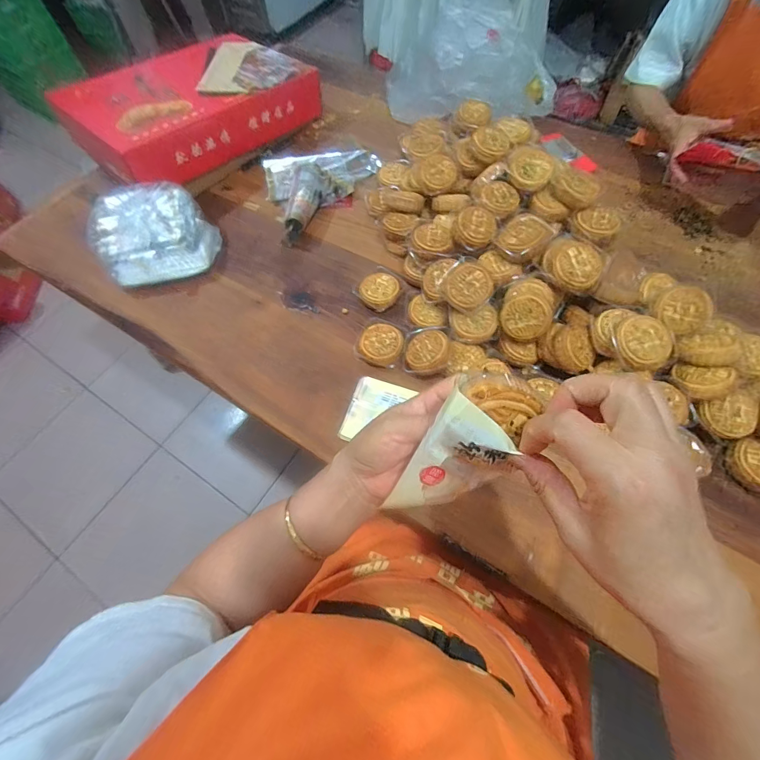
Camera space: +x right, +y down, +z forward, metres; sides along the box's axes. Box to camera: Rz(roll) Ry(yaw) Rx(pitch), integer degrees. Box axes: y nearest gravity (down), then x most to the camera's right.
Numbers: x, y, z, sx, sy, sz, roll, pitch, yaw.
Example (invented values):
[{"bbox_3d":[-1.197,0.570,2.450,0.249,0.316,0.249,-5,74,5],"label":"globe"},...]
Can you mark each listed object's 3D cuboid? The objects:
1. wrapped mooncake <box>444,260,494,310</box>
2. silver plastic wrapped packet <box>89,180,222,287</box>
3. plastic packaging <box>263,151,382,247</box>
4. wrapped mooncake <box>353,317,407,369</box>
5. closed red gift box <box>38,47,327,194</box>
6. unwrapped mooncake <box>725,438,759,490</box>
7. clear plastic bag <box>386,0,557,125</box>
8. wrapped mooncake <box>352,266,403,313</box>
[{"bbox_3d":[0.129,-0.135,0.533,0.066,0.021,0.065,-1,83,8],"label":"wrapped mooncake"},{"bbox_3d":[-0.415,-0.268,0.681,0.204,0.082,0.176,-13,64,-3],"label":"silver plastic wrapped packet"},{"bbox_3d":[-0.148,-0.426,0.763,0.192,0.046,0.306,35,71,18],"label":"plastic packaging"},{"bbox_3d":[0.003,-0.057,0.582,0.072,0.028,0.073,20,67,12],"label":"wrapped mooncake"},{"bbox_3d":[-0.413,-0.608,0.818,0.468,0.131,0.347,-42,69,-16],"label":"closed red gift box"},{"bbox_3d":[0.482,0.107,0.467,0.070,0.019,0.062,-10,64,-1],"label":"unwrapped mooncake"},{"bbox_3d":[0.197,-0.678,0.809,0.299,0.183,0.252,-28,66,-10],"label":"clear plastic bag"},{"bbox_3d":[0.002,-0.149,0.627,0.071,0.027,0.068,-40,69,-15],"label":"wrapped mooncake"}]

